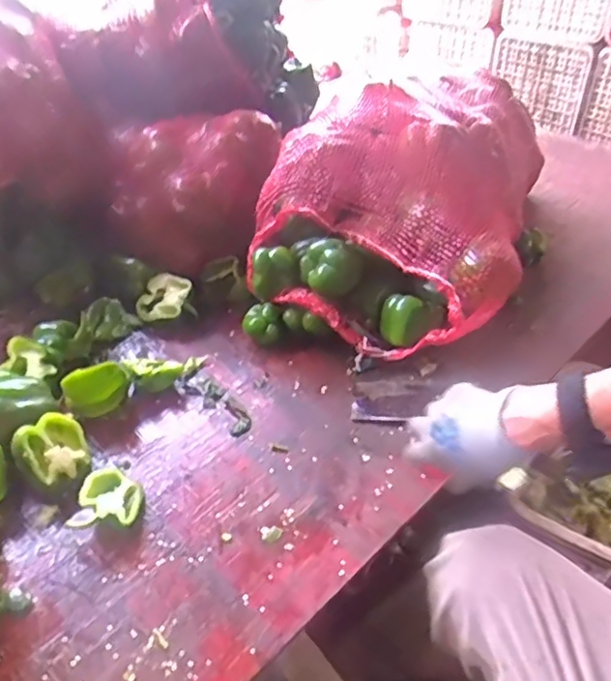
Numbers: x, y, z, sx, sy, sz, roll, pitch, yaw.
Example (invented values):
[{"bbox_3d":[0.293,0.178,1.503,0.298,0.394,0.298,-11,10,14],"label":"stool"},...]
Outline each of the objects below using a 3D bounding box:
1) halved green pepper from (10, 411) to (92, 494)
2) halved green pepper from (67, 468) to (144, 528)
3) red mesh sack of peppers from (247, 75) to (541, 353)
[{"bbox_3d":[-0.284,0.131,0.679,0.073,0.075,0.067,0,38,0],"label":"halved green pepper"},{"bbox_3d":[-0.210,0.174,0.650,0.062,0.041,0.078,7,38,8],"label":"halved green pepper"},{"bbox_3d":[0.186,-0.263,0.992,0.370,0.257,0.612,15,40,18],"label":"red mesh sack of peppers"}]

